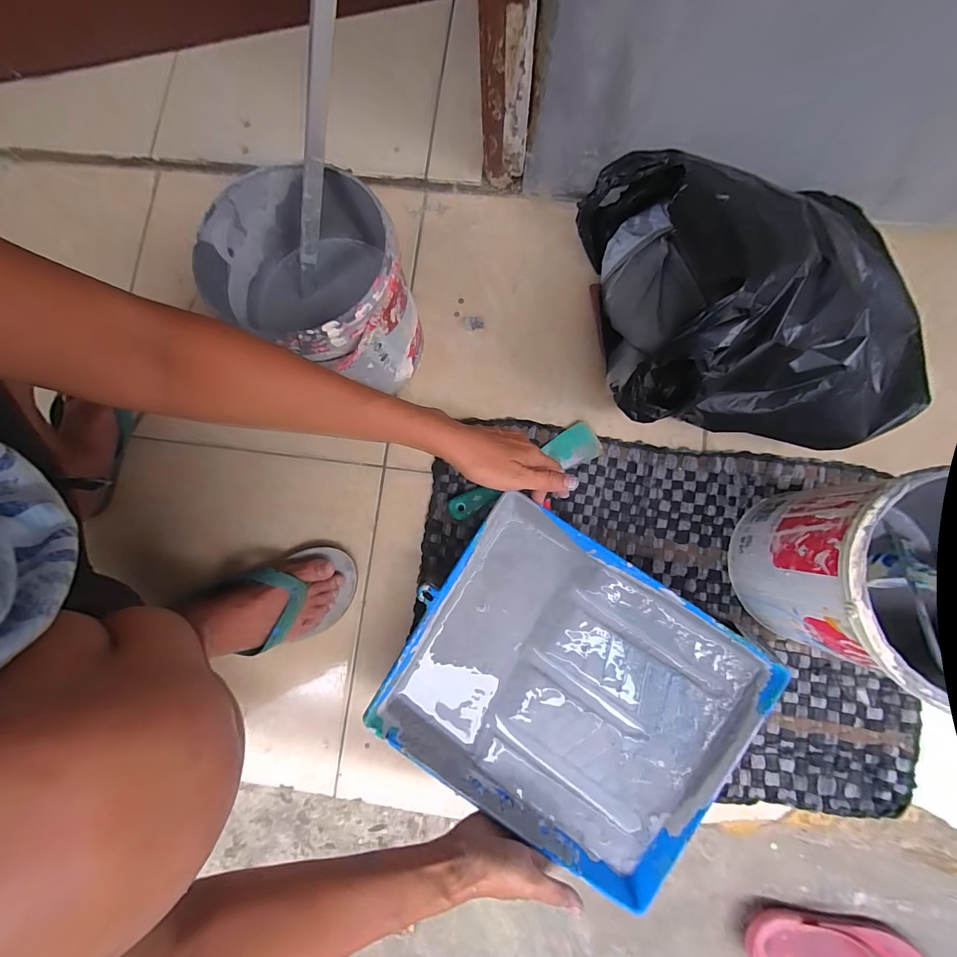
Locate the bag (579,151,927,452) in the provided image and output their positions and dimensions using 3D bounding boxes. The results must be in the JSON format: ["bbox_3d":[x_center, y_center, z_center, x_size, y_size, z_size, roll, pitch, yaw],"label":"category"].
[{"bbox_3d":[0.296,-0.198,0.432,0.360,0.178,0.291,4,84,5],"label":"bag"}]

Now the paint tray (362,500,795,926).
[{"bbox_3d":[0.095,0.226,0.434,0.342,0.070,0.288,33,82,7],"label":"paint tray"}]

